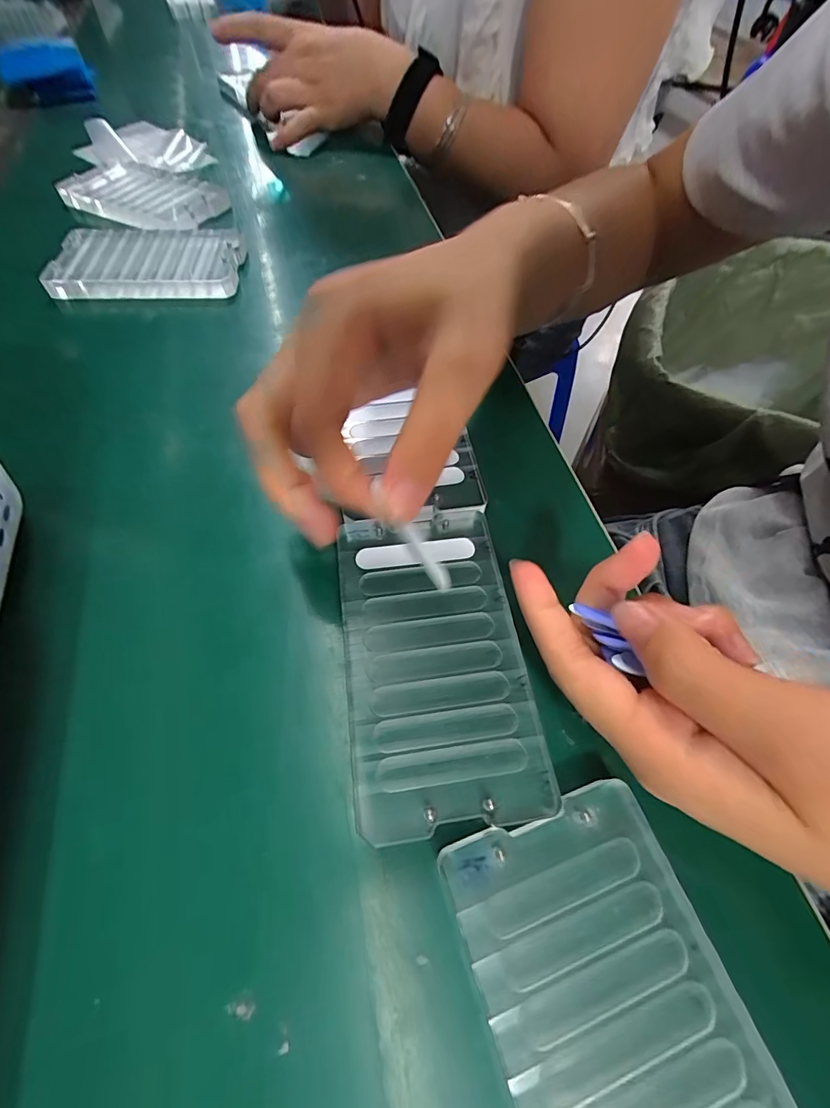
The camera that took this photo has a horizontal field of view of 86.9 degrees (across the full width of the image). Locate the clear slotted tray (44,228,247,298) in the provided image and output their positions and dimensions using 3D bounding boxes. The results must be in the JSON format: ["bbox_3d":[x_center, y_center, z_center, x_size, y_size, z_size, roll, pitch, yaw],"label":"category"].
[{"bbox_3d":[-0.188,-0.209,0.312,0.122,0.016,0.068,-1,60,-1],"label":"clear slotted tray"}]

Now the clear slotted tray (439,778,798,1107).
[{"bbox_3d":[0.059,0.137,0.120,0.068,0.012,0.120,-17,61,-10],"label":"clear slotted tray"}]

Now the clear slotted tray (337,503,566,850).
[{"bbox_3d":[0.007,0.038,0.175,0.067,0.010,0.121,-7,60,-5],"label":"clear slotted tray"}]

